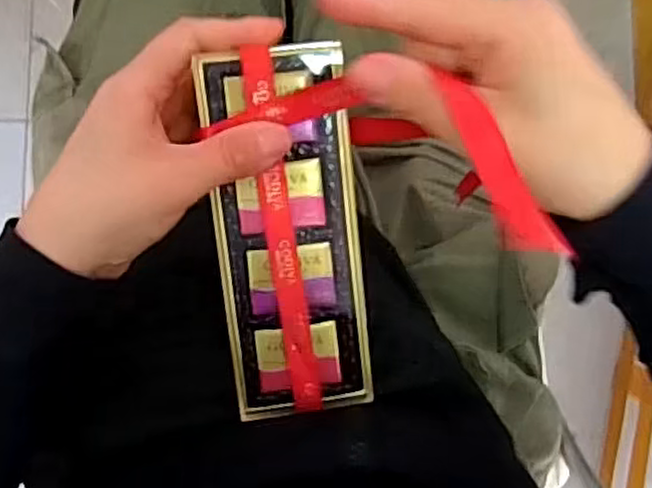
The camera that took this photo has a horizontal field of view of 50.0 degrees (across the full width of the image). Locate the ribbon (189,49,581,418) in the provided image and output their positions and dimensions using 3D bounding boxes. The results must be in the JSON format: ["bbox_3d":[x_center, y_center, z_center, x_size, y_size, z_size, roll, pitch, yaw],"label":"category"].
[{"bbox_3d":[0.013,-0.015,0.282,0.101,0.111,0.152,-19,87,-2],"label":"ribbon"}]

